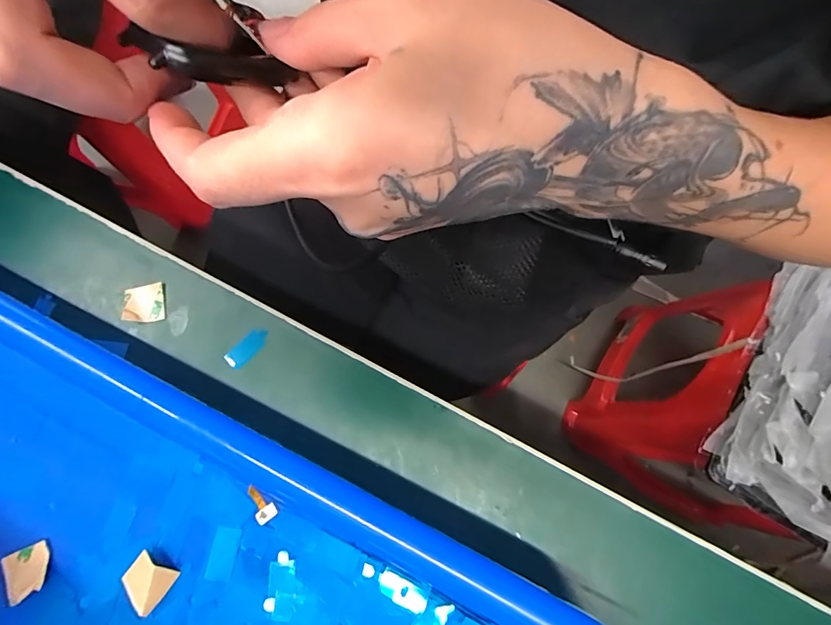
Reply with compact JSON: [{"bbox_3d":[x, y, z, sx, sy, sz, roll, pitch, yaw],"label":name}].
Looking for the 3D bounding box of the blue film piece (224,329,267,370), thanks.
[{"bbox_3d":[-0.065,0.013,0.156,0.008,0.004,0.018,39,80,10],"label":"blue film piece"}]

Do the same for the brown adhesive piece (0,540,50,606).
[{"bbox_3d":[-0.126,0.084,0.133,0.014,0.004,0.015,-25,65,-9],"label":"brown adhesive piece"}]

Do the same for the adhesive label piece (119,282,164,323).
[{"bbox_3d":[-0.107,-0.004,0.161,0.015,0.004,0.015,-10,76,-1],"label":"adhesive label piece"}]

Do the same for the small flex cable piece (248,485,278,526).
[{"bbox_3d":[-0.052,0.064,0.135,0.012,0.004,0.007,42,81,10],"label":"small flex cable piece"}]

